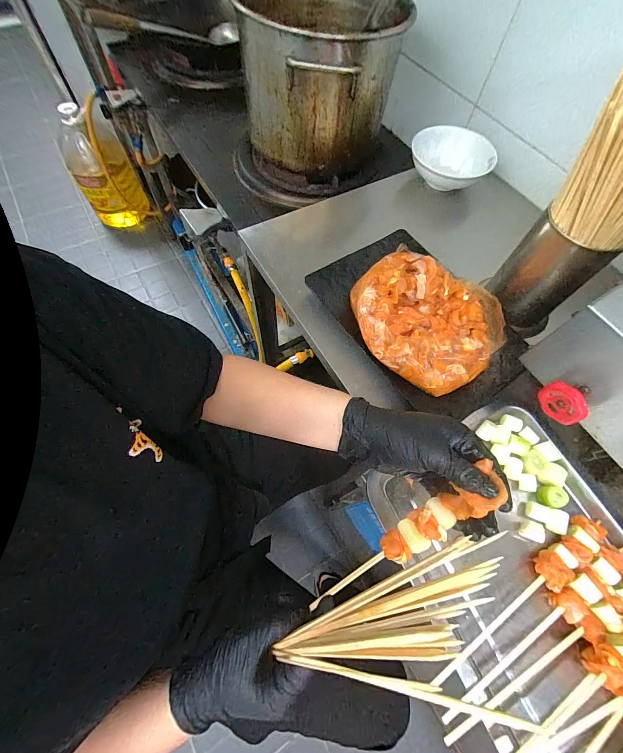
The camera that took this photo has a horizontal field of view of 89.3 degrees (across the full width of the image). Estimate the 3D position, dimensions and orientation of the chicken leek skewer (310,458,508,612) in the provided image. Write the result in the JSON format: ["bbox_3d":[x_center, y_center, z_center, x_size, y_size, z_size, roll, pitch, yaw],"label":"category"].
[{"bbox_3d":[0.090,0.147,0.289,0.187,0.018,0.028,-40,71,10],"label":"chicken leek skewer"}]

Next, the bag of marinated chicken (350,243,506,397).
[{"bbox_3d":[0.148,-0.084,0.439,0.211,0.054,0.163,41,71,15],"label":"bag of marinated chicken"}]

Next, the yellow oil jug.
[{"bbox_3d":[-0.933,-0.911,1.424,0.239,0.452,0.220,-26,69,-13],"label":"yellow oil jug"}]

